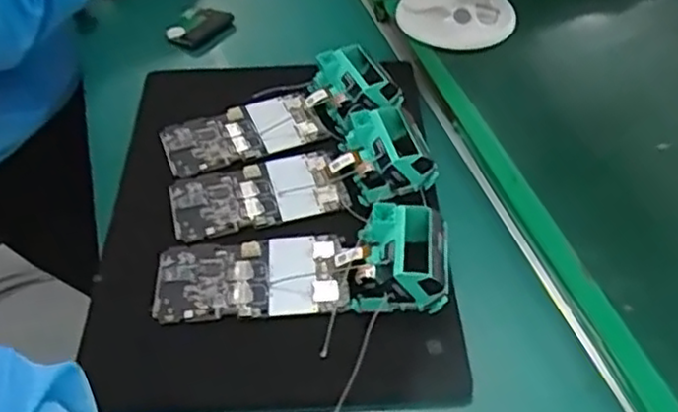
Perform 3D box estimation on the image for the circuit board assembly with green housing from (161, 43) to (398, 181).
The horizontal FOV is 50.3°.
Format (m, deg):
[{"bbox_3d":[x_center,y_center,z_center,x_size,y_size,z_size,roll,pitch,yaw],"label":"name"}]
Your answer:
[{"bbox_3d":[-0.049,-0.084,0.600,0.197,0.046,0.080,-15,48,-15],"label":"circuit board assembly with green housing"}]

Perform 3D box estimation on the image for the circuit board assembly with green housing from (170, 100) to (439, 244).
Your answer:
[{"bbox_3d":[-0.031,-0.030,0.557,0.198,0.040,0.085,-11,48,-11],"label":"circuit board assembly with green housing"}]

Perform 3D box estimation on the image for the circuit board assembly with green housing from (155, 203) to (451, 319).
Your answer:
[{"bbox_3d":[-0.026,0.036,0.492,0.199,0.035,0.069,-1,46,-2],"label":"circuit board assembly with green housing"}]

